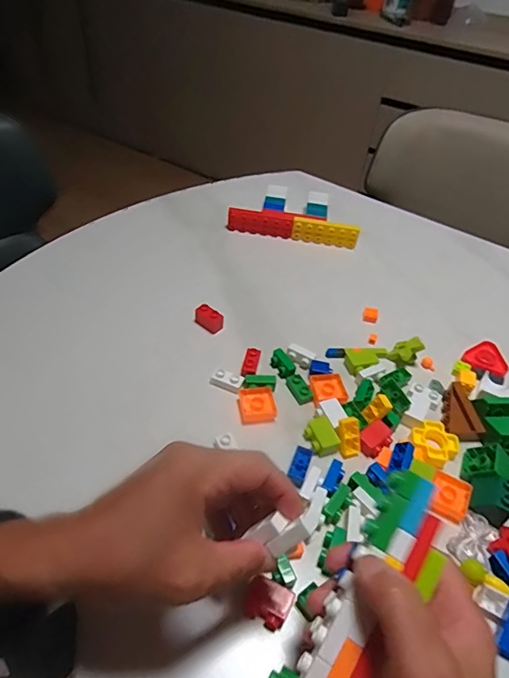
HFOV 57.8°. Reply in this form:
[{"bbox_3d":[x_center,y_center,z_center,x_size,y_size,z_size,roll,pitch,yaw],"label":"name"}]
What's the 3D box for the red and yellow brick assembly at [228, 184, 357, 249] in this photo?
[{"bbox_3d":[0.064,-0.191,0.696,0.185,0.034,0.097,10,45,6],"label":"red and yellow brick assembly"}]

